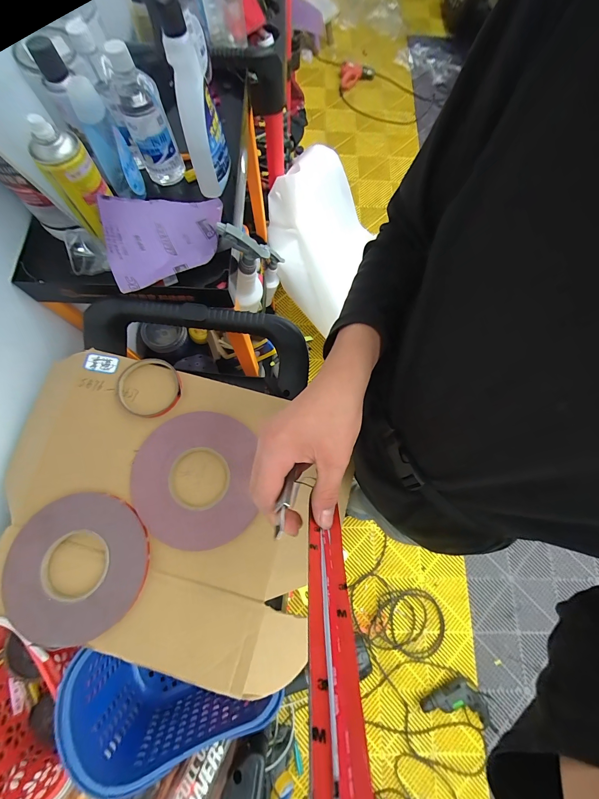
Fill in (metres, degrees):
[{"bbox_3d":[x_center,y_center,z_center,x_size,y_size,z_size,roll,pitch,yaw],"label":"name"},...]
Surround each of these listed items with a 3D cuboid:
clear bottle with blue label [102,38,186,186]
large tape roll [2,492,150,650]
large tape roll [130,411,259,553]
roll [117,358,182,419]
[{"bbox_3d":[-0.236,-0.430,0.477,0.066,0.205,0.066,-23,77,-7],"label":"clear bottle with blue label"},{"bbox_3d":[-0.276,0.205,0.375,0.161,0.012,0.163,0,75,-1],"label":"large tape roll"},{"bbox_3d":[-0.144,0.108,0.411,0.161,0.011,0.177,-2,75,-2],"label":"large tape roll"},{"bbox_3d":[-0.223,-0.017,0.447,0.089,0.012,0.090,0,75,-1],"label":"roll"}]

